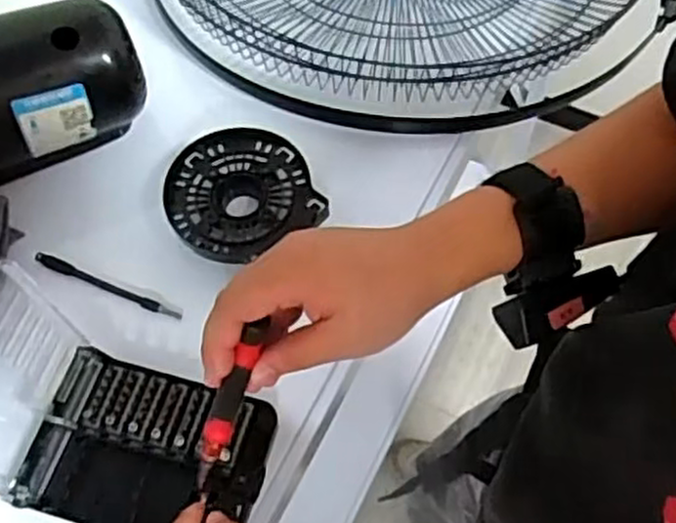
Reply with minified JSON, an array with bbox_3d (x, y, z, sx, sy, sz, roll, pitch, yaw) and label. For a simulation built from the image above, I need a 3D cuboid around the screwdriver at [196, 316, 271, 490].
[{"bbox_3d":[-0.064,0.086,0.424,0.015,0.157,0.013,40,42,19],"label":"screwdriver"}]

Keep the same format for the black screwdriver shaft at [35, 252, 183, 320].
[{"bbox_3d":[-0.177,0.019,0.563,0.127,0.007,0.011,22,64,11],"label":"black screwdriver shaft"}]

